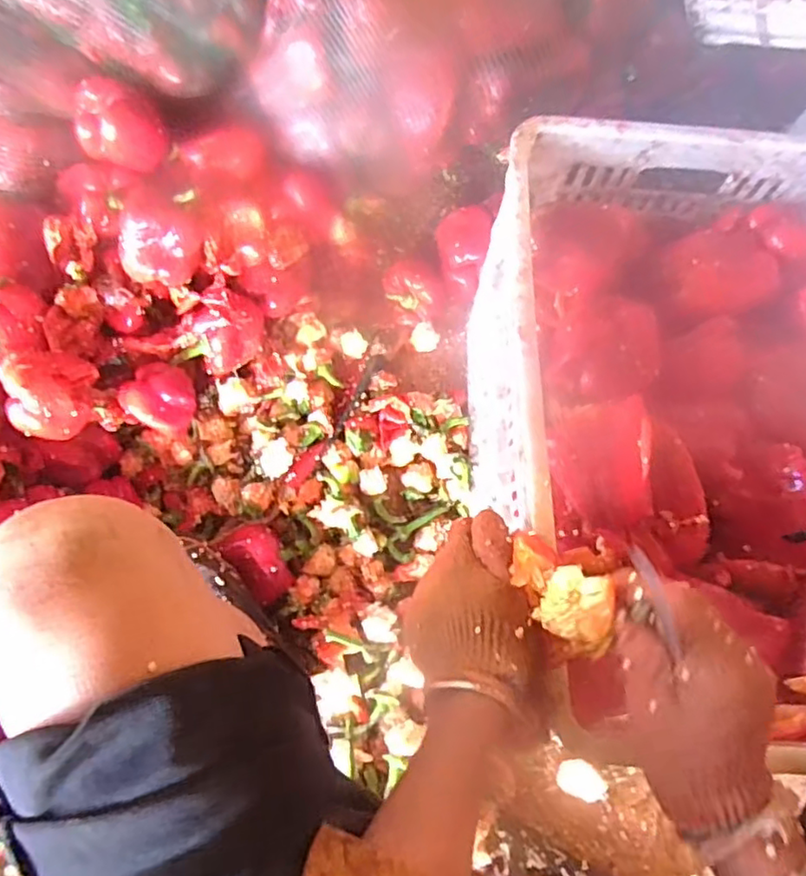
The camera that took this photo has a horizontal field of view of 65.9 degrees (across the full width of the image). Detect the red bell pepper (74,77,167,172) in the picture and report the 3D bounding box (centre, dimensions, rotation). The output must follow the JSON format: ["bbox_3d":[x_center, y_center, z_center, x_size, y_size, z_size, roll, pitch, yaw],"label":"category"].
[{"bbox_3d":[-0.323,-0.353,0.709,0.090,0.073,0.083,0,73,-1],"label":"red bell pepper"}]

